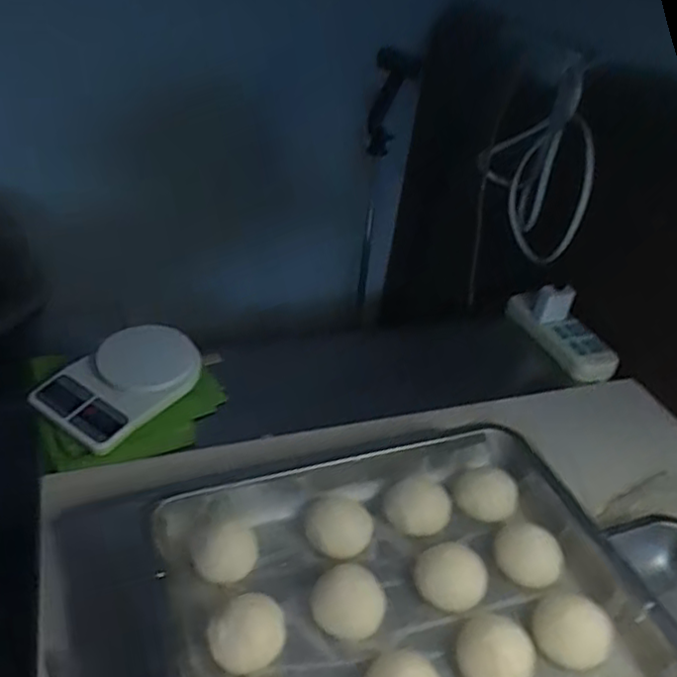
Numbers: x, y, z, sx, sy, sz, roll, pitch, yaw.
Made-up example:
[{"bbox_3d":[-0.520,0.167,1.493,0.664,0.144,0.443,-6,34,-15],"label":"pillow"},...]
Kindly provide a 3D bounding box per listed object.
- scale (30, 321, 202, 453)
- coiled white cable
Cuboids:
[{"bbox_3d":[-0.270,0.049,0.836,0.134,0.040,0.195,24,42,24],"label":"scale"},{"bbox_3d":[0.312,-0.269,1.061,0.113,0.294,0.197,1,38,-3],"label":"coiled white cable"}]

